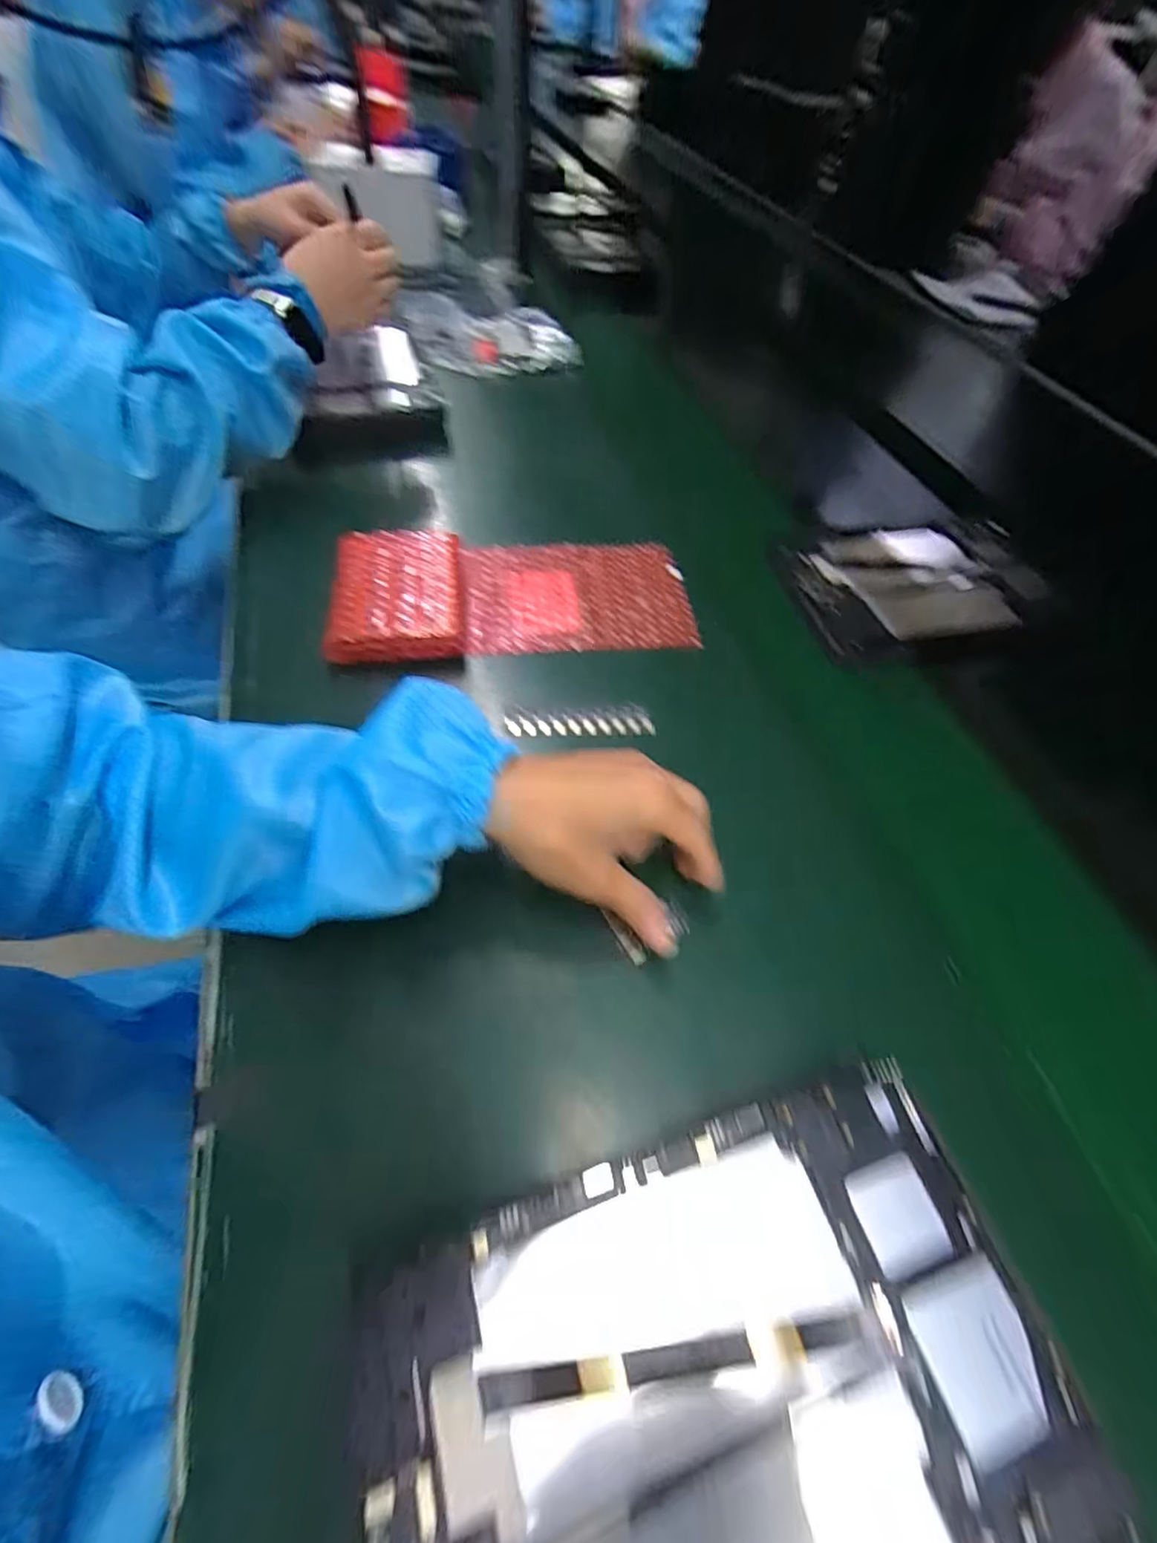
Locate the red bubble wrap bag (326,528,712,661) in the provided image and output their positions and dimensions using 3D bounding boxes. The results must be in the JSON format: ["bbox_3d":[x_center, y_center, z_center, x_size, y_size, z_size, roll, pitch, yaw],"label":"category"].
[{"bbox_3d":[-0.049,-0.139,0.460,0.269,0.030,0.127,-4,55,-9],"label":"red bubble wrap bag"}]

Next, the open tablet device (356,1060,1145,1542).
[{"bbox_3d":[0.050,0.222,0.210,0.239,0.012,0.151,-14,58,-12],"label":"open tablet device"}]

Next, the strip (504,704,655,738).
[{"bbox_3d":[0.001,-0.034,0.404,0.099,0.005,0.024,-4,70,-10],"label":"strip"}]

